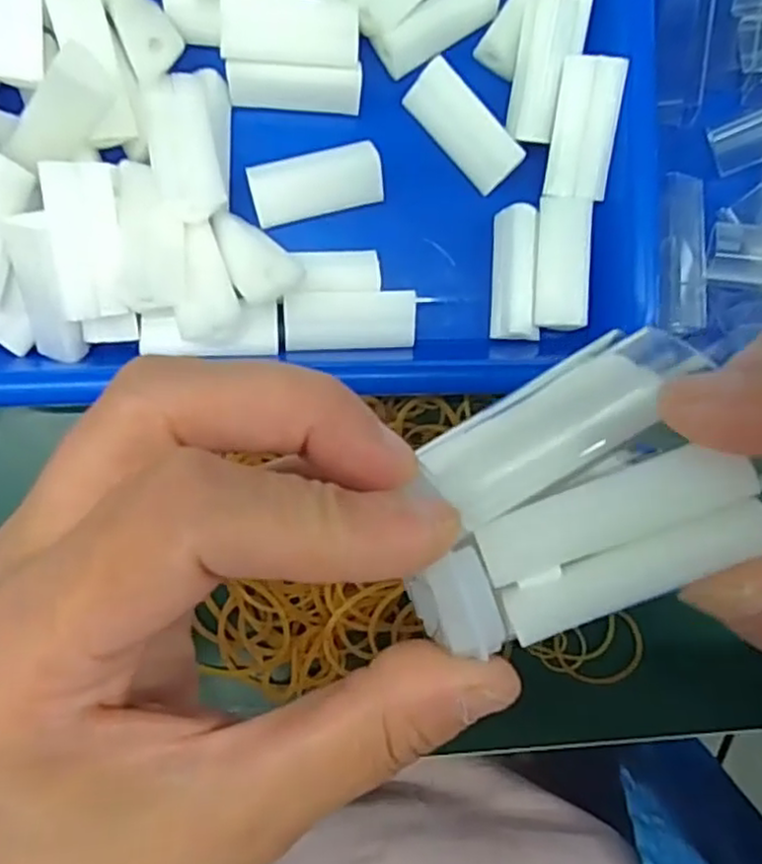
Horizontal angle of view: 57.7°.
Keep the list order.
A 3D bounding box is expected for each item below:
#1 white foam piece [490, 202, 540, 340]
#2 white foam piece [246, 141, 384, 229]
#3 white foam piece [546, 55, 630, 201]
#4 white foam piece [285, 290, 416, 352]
[{"bbox_3d":[0.048,-0.056,0.247,0.015,0.014,0.046,1,90,-6],"label":"white foam piece"},{"bbox_3d":[-0.022,-0.087,0.242,0.045,0.008,0.019,-15,92,-6],"label":"white foam piece"},{"bbox_3d":[0.071,-0.105,0.239,0.021,0.006,0.045,4,106,-6],"label":"white foam piece"},{"bbox_3d":[-0.011,-0.039,0.241,0.045,0.009,0.019,-3,90,-6],"label":"white foam piece"}]

